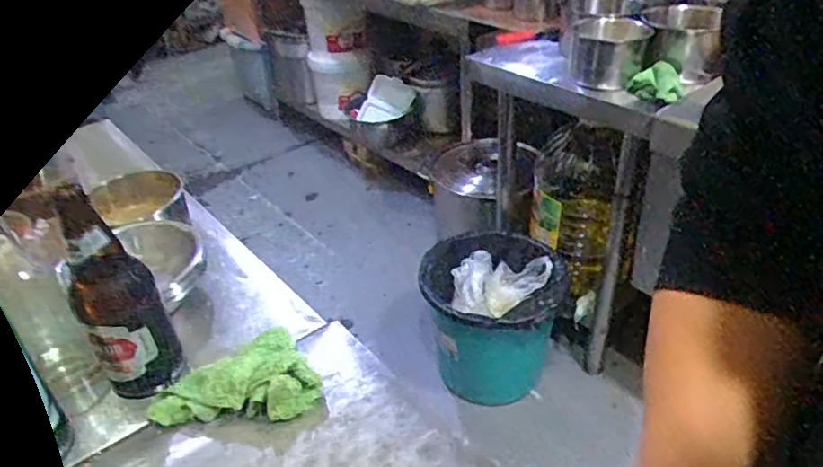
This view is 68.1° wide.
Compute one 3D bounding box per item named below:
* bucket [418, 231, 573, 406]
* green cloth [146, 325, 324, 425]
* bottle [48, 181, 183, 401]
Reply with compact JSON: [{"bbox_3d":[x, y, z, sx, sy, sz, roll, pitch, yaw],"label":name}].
[{"bbox_3d":[0.219,0.236,1.597,0.350,0.376,0.330,-2,34,1],"label":"bucket"},{"bbox_3d":[-0.170,0.137,0.610,0.163,0.038,0.104,-1,34,3],"label":"green cloth"},{"bbox_3d":[-0.284,0.065,0.587,0.058,0.217,0.076,-7,35,-2],"label":"bottle"}]

